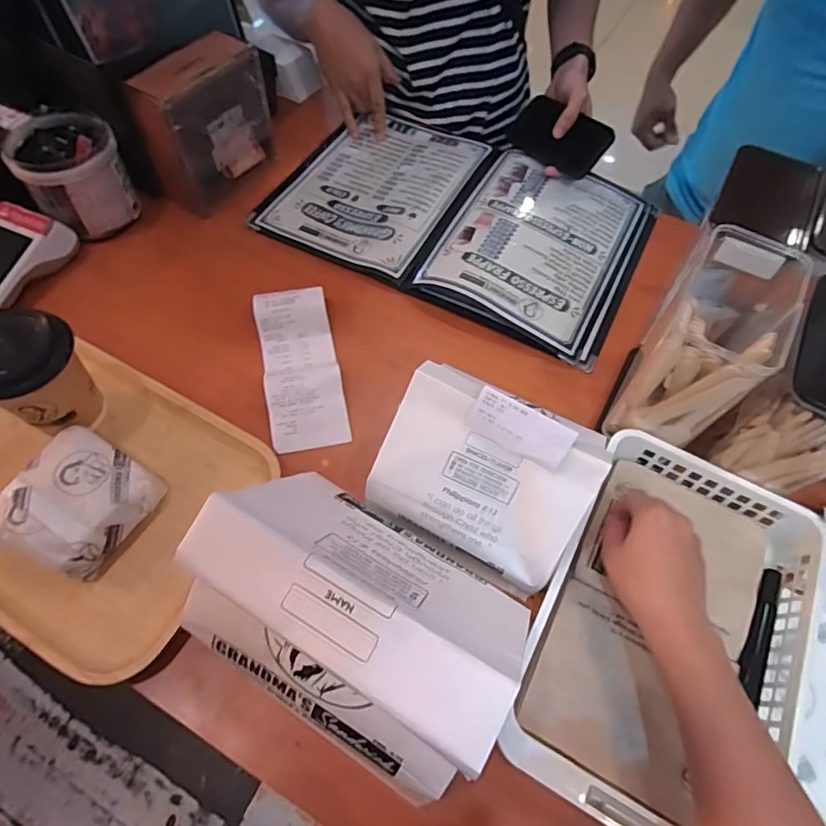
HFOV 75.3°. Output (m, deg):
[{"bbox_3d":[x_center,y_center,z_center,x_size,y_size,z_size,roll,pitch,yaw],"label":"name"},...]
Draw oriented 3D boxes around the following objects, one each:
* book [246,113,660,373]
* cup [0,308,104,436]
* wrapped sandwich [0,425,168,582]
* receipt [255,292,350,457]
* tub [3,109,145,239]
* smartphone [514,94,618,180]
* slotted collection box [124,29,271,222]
[{"bbox_3d":[0.065,-0.268,0.706,0.463,0.022,0.306,26,62,11],"label":"book"},{"bbox_3d":[-0.332,-0.029,0.479,0.076,0.132,0.082,2,60,-3],"label":"cup"},{"bbox_3d":[-0.295,0.076,0.467,0.108,0.049,0.106,22,61,9],"label":"wrapped sandwich"},{"bbox_3d":[-0.122,-0.055,0.576,0.078,0.017,0.189,-10,61,-9],"label":"receipt"},{"bbox_3d":[-0.406,-0.288,0.638,0.106,0.109,0.104,2,60,-3],"label":"tub"},{"bbox_3d":[0.199,-0.374,0.726,0.128,0.071,0.014,38,26,19],"label":"smartphone"},{"bbox_3d":[-0.254,-0.363,0.671,0.067,0.147,0.159,27,62,12],"label":"slotted collection box"}]

